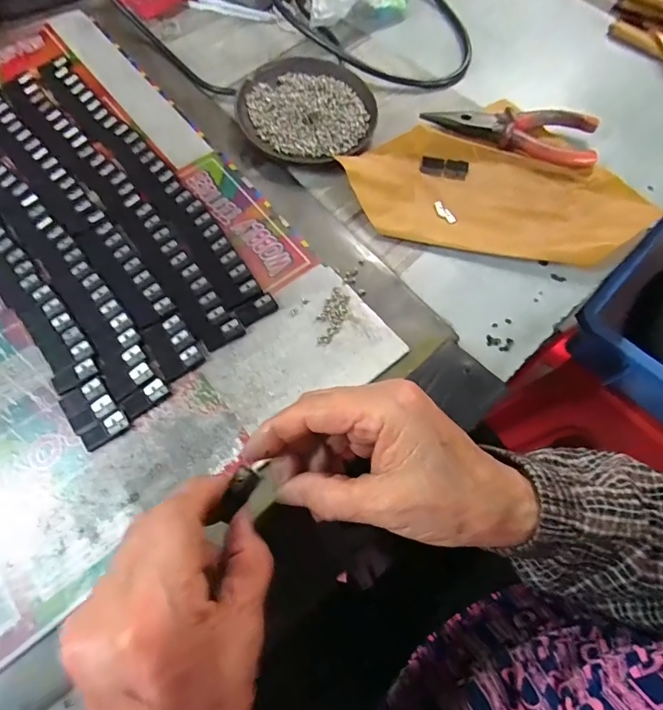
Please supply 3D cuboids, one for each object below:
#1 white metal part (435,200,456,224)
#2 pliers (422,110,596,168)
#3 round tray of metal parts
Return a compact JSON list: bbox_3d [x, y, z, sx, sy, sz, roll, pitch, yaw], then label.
[{"bbox_3d":[0.089,-0.113,0.348,0.008,0.004,0.025,-27,70,-13],"label":"white metal part"},{"bbox_3d":[0.149,-0.192,0.369,0.136,0.013,0.052,18,67,6],"label":"pliers"},{"bbox_3d":[-0.020,-0.206,0.369,0.110,0.014,0.108,1,67,-2],"label":"round tray of metal parts"}]

